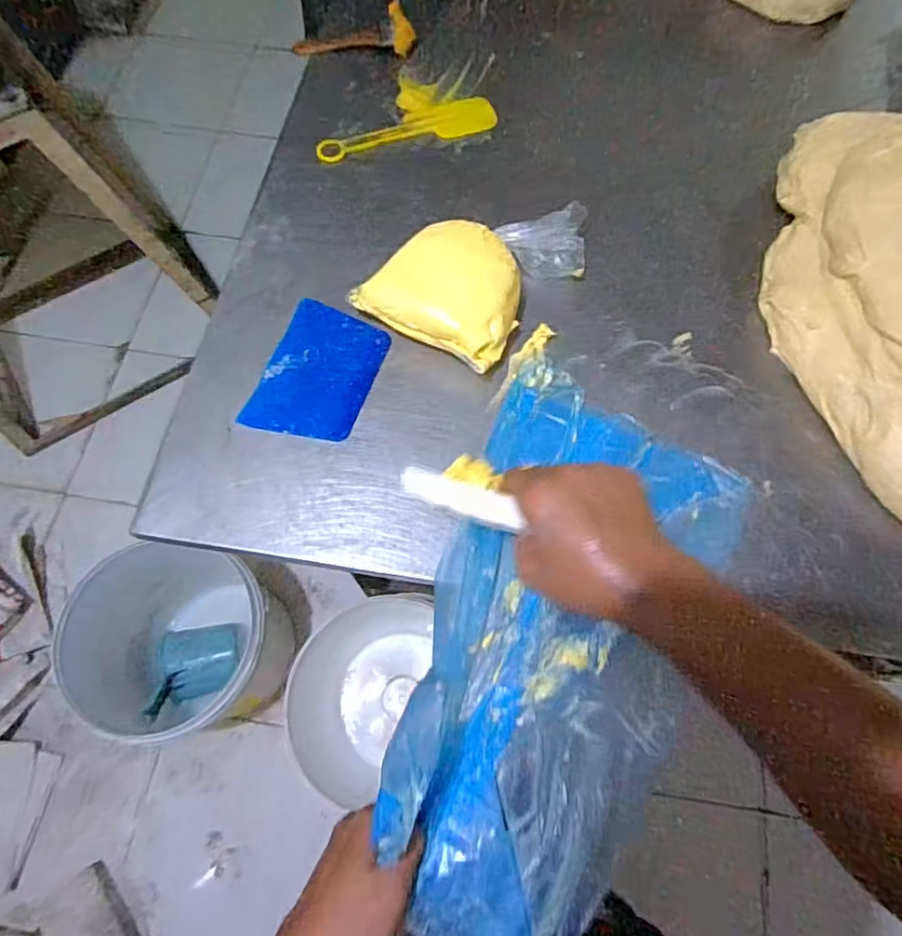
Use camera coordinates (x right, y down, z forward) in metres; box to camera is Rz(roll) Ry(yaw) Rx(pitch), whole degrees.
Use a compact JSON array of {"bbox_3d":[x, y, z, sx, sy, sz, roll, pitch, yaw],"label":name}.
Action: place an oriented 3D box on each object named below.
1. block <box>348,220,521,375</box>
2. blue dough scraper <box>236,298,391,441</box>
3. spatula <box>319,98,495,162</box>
[{"bbox_3d":[0.001,-0.148,0.490,0.124,0.049,0.102,30,71,11],"label":"block"},{"bbox_3d":[-0.111,-0.079,0.488,0.088,0.004,0.121,19,72,4],"label":"blue dough scraper"},{"bbox_3d":[-0.042,-0.353,0.607,0.194,0.010,0.045,-22,70,-10],"label":"spatula"}]

